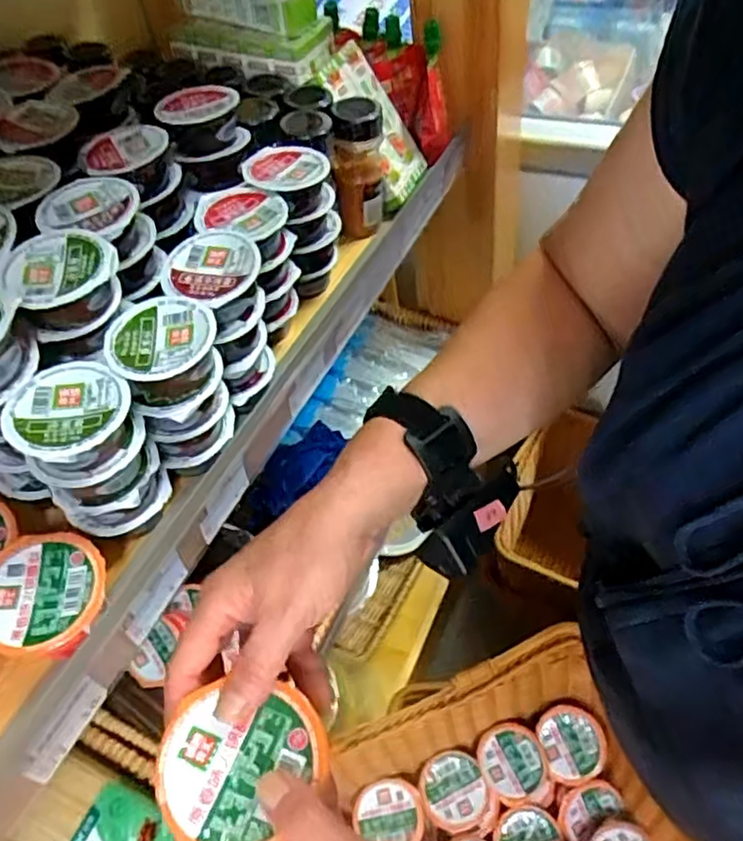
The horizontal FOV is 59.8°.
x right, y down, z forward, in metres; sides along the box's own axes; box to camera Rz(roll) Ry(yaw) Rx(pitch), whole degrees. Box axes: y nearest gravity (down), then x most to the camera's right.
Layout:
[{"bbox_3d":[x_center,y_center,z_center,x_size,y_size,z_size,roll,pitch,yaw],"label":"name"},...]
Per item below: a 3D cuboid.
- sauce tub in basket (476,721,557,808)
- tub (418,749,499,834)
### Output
[{"bbox_3d":[0.168,0.409,0.762,0.076,0.045,0.087,-20,50,-8],"label":"sauce tub in basket"},{"bbox_3d":[0.098,0.420,0.728,0.081,0.042,0.082,-9,59,5],"label":"tub"}]

